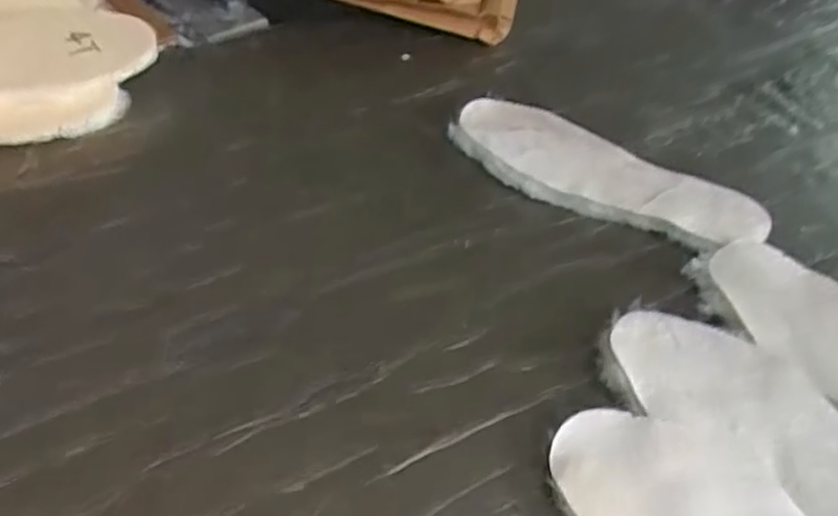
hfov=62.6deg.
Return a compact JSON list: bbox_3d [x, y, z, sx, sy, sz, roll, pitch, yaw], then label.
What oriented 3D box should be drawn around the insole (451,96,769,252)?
[{"bbox_3d":[0.141,-0.068,0.560,0.258,0.013,0.092,31,56,28],"label":"insole"}]

